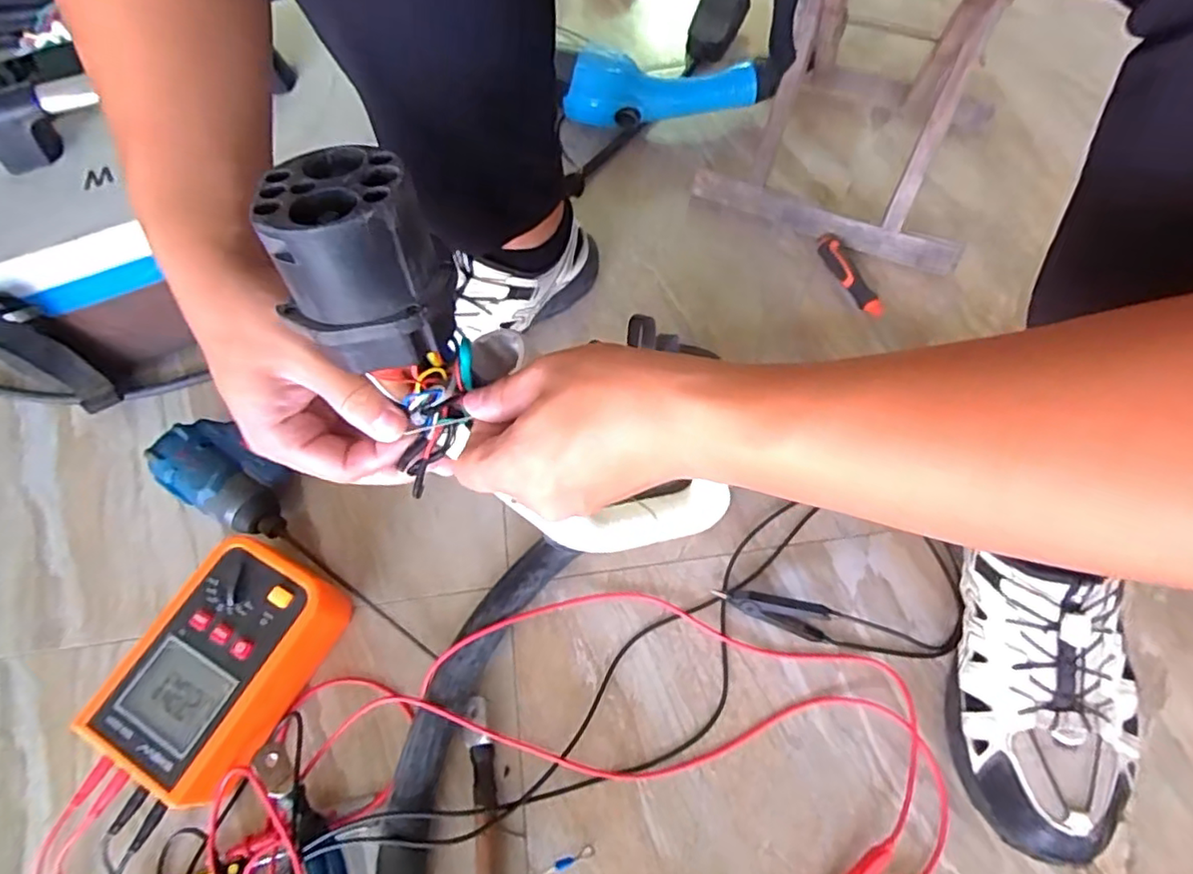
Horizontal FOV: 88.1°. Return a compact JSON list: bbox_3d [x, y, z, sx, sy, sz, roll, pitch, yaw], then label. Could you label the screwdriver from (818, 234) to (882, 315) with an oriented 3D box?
[{"bbox_3d":[0.243,-0.157,0.593,0.024,0.023,0.097,-18,66,-5],"label":"screwdriver"}]

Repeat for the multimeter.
[{"bbox_3d":[-0.268,0.167,0.454,0.107,0.064,0.164,27,69,14],"label":"multimeter"}]

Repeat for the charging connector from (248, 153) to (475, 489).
[{"bbox_3d":[-0.094,-0.051,0.296,0.063,0.151,0.062,-12,46,-2],"label":"charging connector"}]

